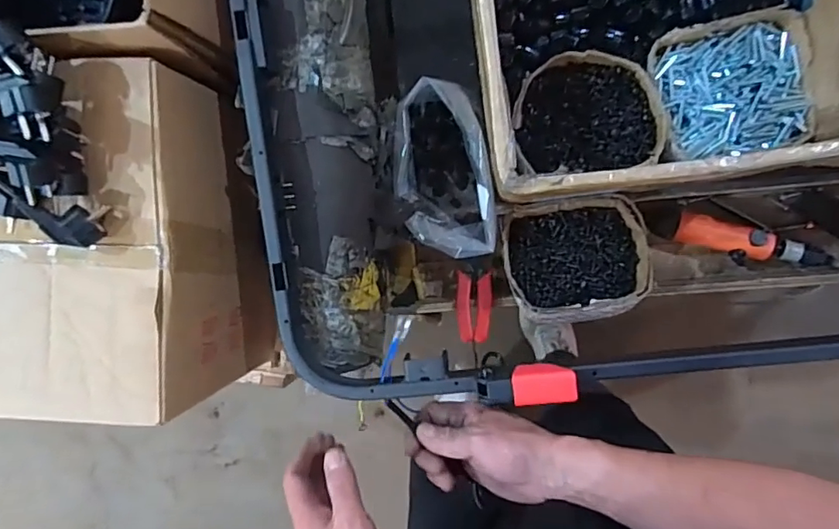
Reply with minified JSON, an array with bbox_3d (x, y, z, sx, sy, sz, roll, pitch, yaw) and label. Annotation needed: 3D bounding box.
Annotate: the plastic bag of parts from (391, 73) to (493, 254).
[{"bbox_3d":[0.029,-0.109,0.661,0.110,0.116,0.206,-11,93,8],"label":"plastic bag of parts"}]

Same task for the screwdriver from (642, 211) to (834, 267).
[{"bbox_3d":[0.413,-0.028,0.687,0.215,0.034,0.048,14,96,6],"label":"screwdriver"}]

